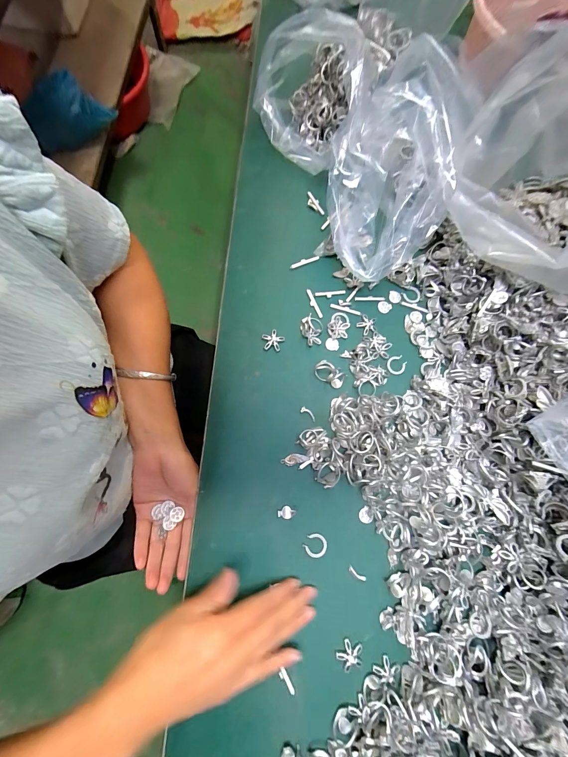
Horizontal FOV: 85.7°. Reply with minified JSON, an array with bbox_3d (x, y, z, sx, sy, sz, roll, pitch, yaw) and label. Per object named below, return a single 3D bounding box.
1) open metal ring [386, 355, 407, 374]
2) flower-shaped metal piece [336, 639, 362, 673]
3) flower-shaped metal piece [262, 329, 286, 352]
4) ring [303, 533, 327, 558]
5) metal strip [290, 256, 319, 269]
[{"bbox_3d":[0.130,-0.016,0.351,0.024,0.004,0.021,-38,82,-11],"label":"open metal ring"},{"bbox_3d":[0.062,0.255,0.281,0.022,0.004,0.024,1,77,-3],"label":"flower-shaped metal piece"},{"bbox_3d":[-0.013,-0.044,0.345,0.024,0.004,0.024,1,77,-3],"label":"flower-shaped metal piece"},{"bbox_3d":[0.031,0.165,0.302,0.023,0.004,0.021,1,77,-3],"label":"ring"},{"bbox_3d":[0.025,-0.141,0.370,0.039,0.004,0.005,-22,80,-8],"label":"metal strip"}]

